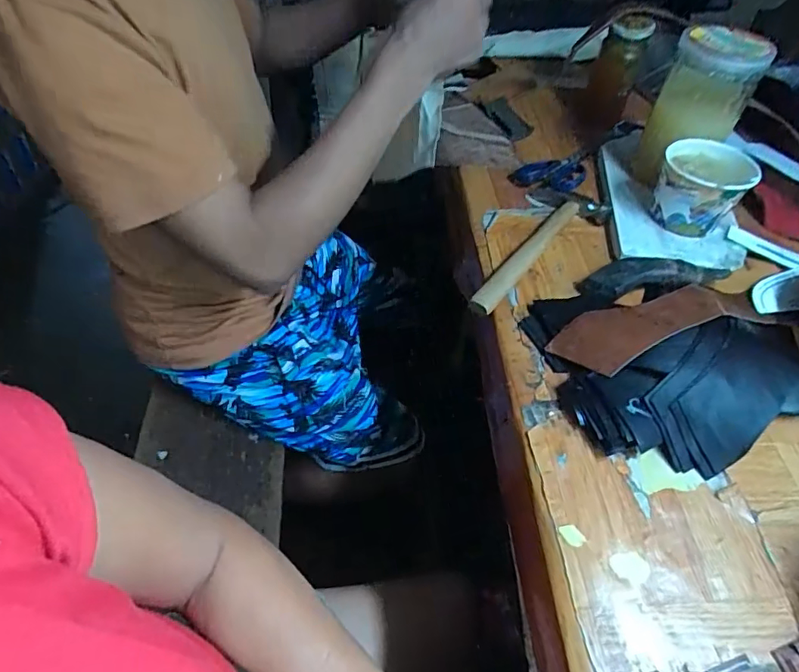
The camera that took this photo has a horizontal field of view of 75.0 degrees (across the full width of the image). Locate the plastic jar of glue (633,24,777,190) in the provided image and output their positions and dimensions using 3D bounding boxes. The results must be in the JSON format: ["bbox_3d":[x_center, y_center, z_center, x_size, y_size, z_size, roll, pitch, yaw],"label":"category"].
[{"bbox_3d":[0.355,-0.267,0.628,0.086,0.162,0.092,-23,55,-22],"label":"plastic jar of glue"}]

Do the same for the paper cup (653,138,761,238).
[{"bbox_3d":[0.346,-0.169,0.606,0.095,0.083,0.090,29,53,19],"label":"paper cup"}]

